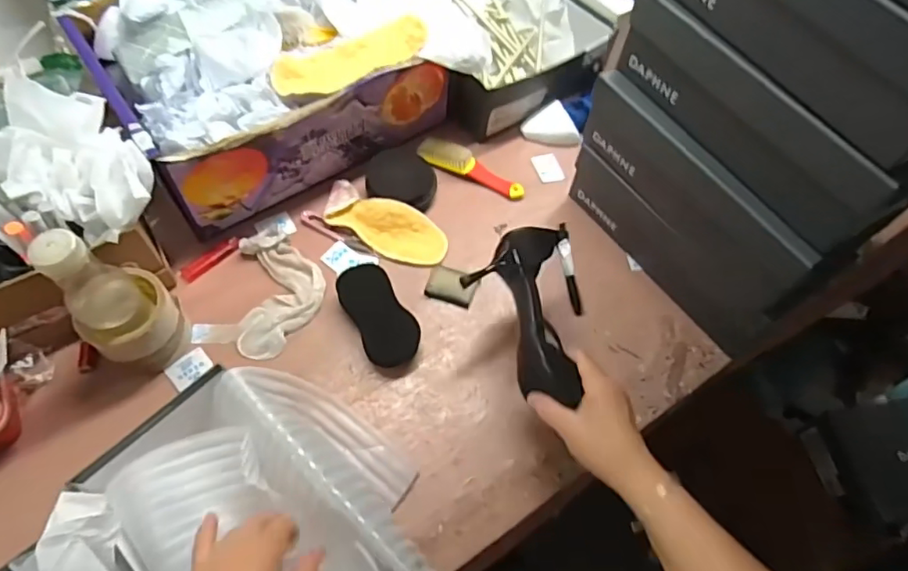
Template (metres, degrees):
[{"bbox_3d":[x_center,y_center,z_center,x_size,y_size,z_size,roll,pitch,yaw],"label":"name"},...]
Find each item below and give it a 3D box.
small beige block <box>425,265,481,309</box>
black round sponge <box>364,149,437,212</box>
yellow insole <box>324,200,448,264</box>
[{"bbox_3d":[-0.001,0.000,0.696,0.058,0.007,0.047,18,60,6],"label":"small beige block"},{"bbox_3d":[-0.068,-0.141,0.757,0.092,0.022,0.084,17,60,6],"label":"black round sponge"},{"bbox_3d":[-0.081,-0.072,0.720,0.148,0.022,0.067,18,60,6],"label":"yellow insole"}]

